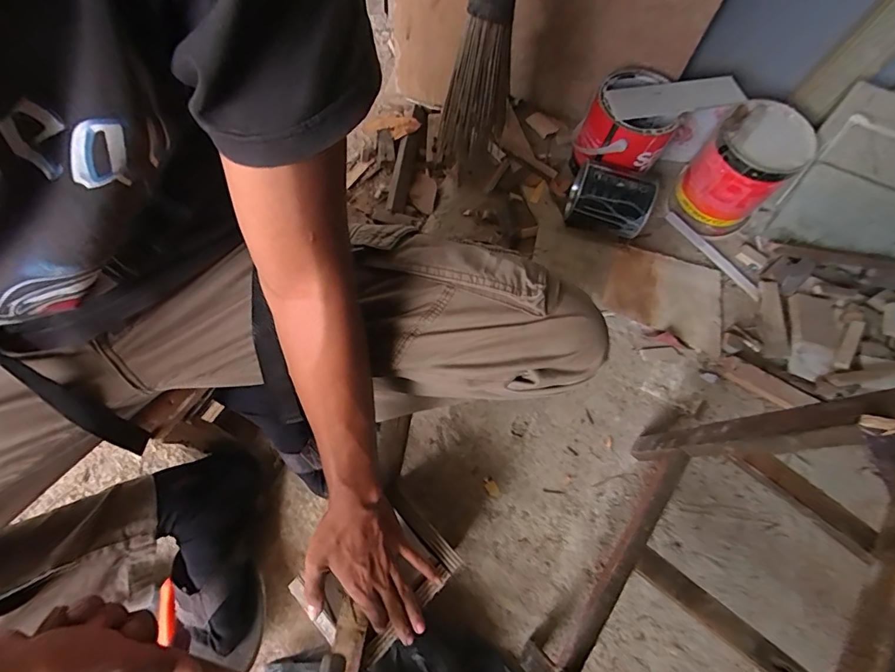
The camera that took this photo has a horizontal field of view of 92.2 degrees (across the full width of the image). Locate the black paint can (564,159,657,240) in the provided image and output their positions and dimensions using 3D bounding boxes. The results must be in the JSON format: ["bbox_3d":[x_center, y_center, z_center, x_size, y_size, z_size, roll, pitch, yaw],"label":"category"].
[{"bbox_3d":[0.283,-0.234,0.765,0.138,0.100,0.101,25,69,5],"label":"black paint can"}]

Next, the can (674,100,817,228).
[{"bbox_3d":[0.530,-0.301,0.788,0.153,0.174,0.140,2,69,-4],"label":"can"}]

